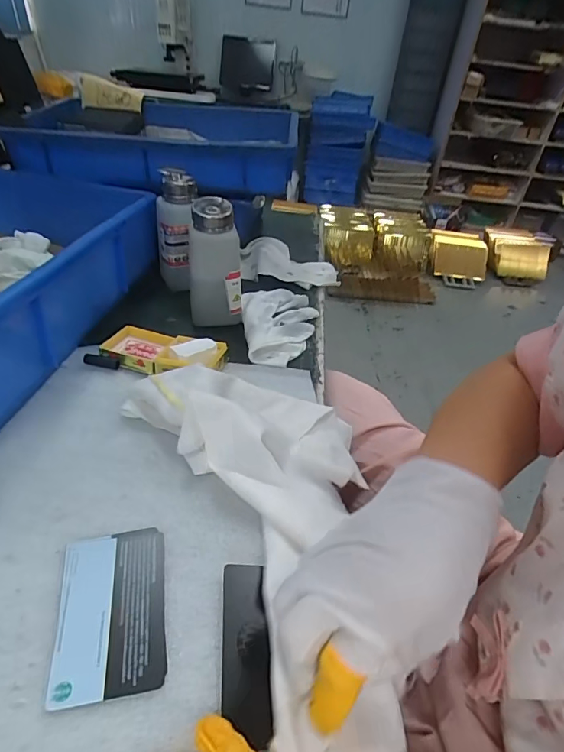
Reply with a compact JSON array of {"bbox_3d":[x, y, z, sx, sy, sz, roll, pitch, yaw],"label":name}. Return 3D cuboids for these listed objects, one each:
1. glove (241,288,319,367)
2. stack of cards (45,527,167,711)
[{"bbox_3d":[-0.003,-0.061,0.488,0.084,0.023,0.144,5,37,-3],"label":"glove"},{"bbox_3d":[-0.094,0.126,0.240,0.055,0.004,0.087,-3,39,-14],"label":"stack of cards"}]

